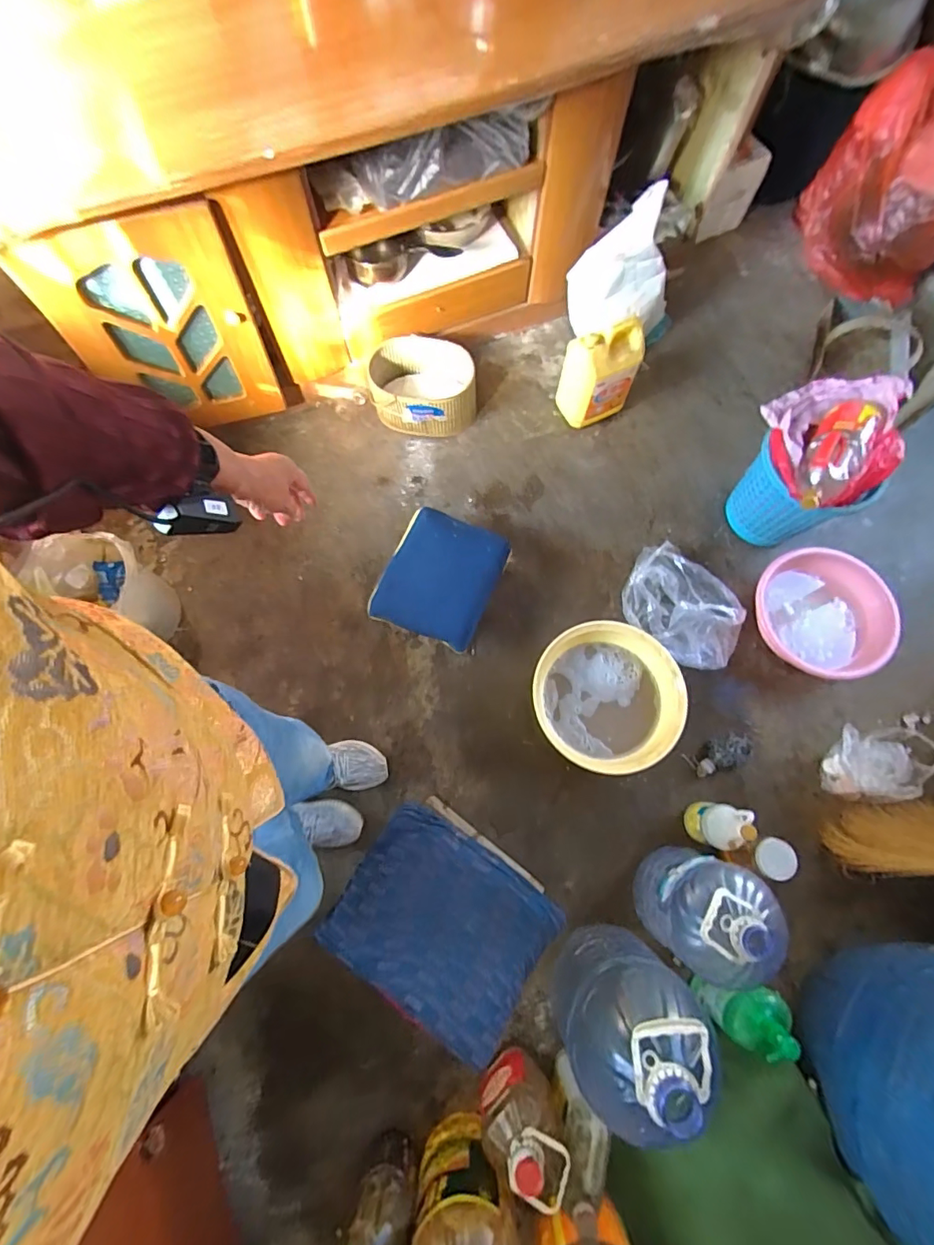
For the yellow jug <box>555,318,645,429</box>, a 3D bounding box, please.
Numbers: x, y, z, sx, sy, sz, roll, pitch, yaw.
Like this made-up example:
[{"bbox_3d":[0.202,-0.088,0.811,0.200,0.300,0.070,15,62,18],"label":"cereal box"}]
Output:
[{"bbox_3d":[0.351,-0.668,1.351,0.191,0.260,0.128,-22,75,-6],"label":"yellow jug"}]

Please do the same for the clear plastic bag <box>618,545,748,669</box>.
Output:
[{"bbox_3d":[0.531,-0.030,1.244,0.314,0.082,0.225,36,78,12],"label":"clear plastic bag"}]

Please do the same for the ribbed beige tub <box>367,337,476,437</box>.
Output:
[{"bbox_3d":[-0.125,-0.661,1.419,0.285,0.138,0.209,-6,73,0],"label":"ribbed beige tub"}]

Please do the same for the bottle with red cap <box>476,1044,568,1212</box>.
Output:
[{"bbox_3d":[0.095,0.884,0.894,0.140,0.235,0.126,4,73,1],"label":"bottle with red cap"}]

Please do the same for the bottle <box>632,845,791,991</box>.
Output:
[{"bbox_3d":[0.439,0.528,0.924,0.170,0.282,0.191,32,76,9],"label":"bottle"}]

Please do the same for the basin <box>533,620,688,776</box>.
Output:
[{"bbox_3d":[0.314,0.172,1.158,0.306,0.151,0.325,-1,73,2],"label":"basin"}]

